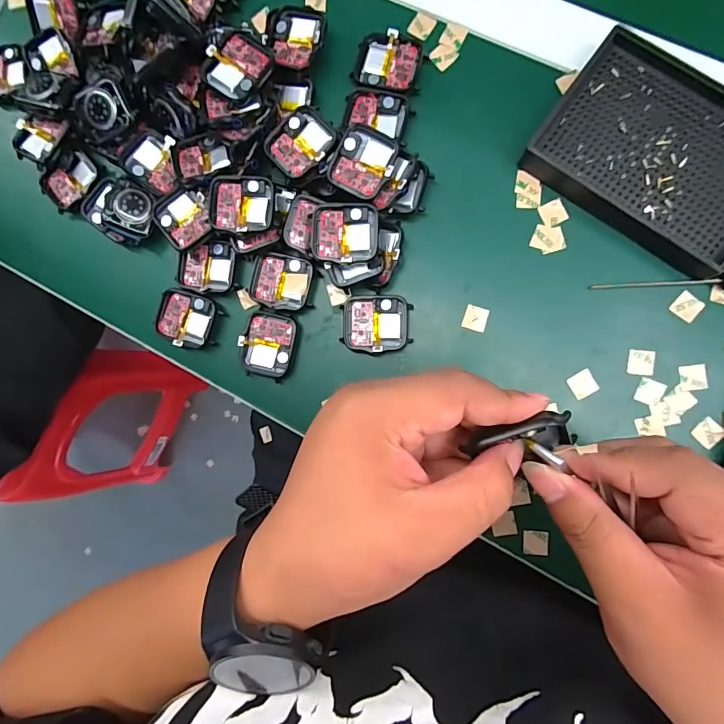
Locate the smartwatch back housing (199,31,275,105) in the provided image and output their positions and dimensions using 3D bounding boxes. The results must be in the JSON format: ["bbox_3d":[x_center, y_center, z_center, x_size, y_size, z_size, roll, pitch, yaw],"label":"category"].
[{"bbox_3d":[-0.082,-0.192,0.287,0.037,0.005,0.040,35,90,-1],"label":"smartwatch back housing"}]

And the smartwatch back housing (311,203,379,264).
[{"bbox_3d":[-0.011,-0.083,0.281,0.043,0.007,0.037,3,92,5],"label":"smartwatch back housing"}]

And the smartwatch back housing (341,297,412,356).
[{"bbox_3d":[0.010,-0.026,0.299,0.045,0.014,0.038,1,91,9],"label":"smartwatch back housing"}]

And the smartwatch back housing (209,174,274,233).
[{"bbox_3d":[-0.079,-0.105,0.295,0.042,0.015,0.038,5,92,9],"label":"smartwatch back housing"}]

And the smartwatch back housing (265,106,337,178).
[{"bbox_3d":[-0.040,-0.143,0.287,0.037,0.004,0.043,44,91,6],"label":"smartwatch back housing"}]

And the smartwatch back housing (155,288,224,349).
[{"bbox_3d":[-0.126,-0.031,0.315,0.045,0.008,0.038,16,94,8],"label":"smartwatch back housing"}]

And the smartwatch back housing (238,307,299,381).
[{"bbox_3d":[-0.065,-0.012,0.307,0.036,0.007,0.046,14,93,8],"label":"smartwatch back housing"}]

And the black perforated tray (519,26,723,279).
[{"bbox_3d":[0.182,-0.128,0.268,0.134,0.021,0.101,38,97,6],"label":"black perforated tray"}]

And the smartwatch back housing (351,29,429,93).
[{"bbox_3d":[0.019,-0.204,0.299,0.046,0.008,0.036,13,93,8],"label":"smartwatch back housing"}]

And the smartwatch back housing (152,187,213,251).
[{"bbox_3d":[-0.122,-0.100,0.302,0.035,0.015,0.040,-36,86,8],"label":"smartwatch back housing"}]

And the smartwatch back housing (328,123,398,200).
[{"bbox_3d":[0.001,-0.129,0.281,0.038,0.005,0.041,26,92,3],"label":"smartwatch back housing"}]

